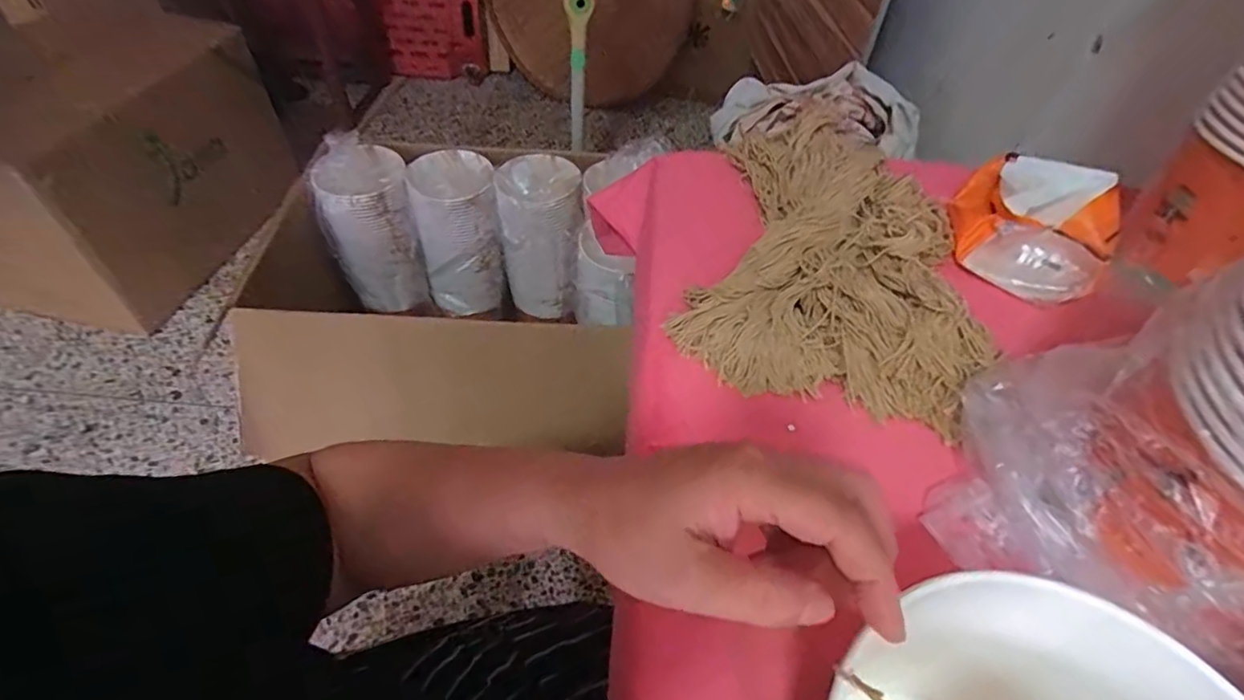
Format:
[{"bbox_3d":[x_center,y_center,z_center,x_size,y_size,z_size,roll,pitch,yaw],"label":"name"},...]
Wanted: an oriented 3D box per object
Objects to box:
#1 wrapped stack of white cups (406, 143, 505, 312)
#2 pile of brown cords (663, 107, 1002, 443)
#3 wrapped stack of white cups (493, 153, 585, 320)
[{"bbox_3d":[-0.336,-0.242,1.238,0.156,0.299,0.151,-6,50,-9],"label":"wrapped stack of white cups"},{"bbox_3d":[0.192,-0.095,0.512,0.227,0.060,0.321,16,50,10],"label":"pile of brown cords"},{"bbox_3d":[-0.171,-0.235,1.252,0.159,0.312,0.169,-4,50,-8],"label":"wrapped stack of white cups"}]

